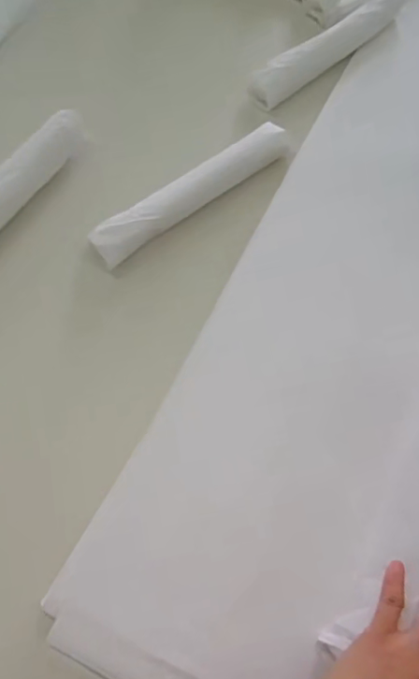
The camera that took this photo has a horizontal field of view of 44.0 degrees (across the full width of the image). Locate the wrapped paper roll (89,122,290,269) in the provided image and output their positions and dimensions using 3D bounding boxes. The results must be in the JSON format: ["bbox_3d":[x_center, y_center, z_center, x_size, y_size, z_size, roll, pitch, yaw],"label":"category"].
[{"bbox_3d":[-0.012,-0.176,0.622,0.287,0.054,0.045,-36,69,-15],"label":"wrapped paper roll"}]

